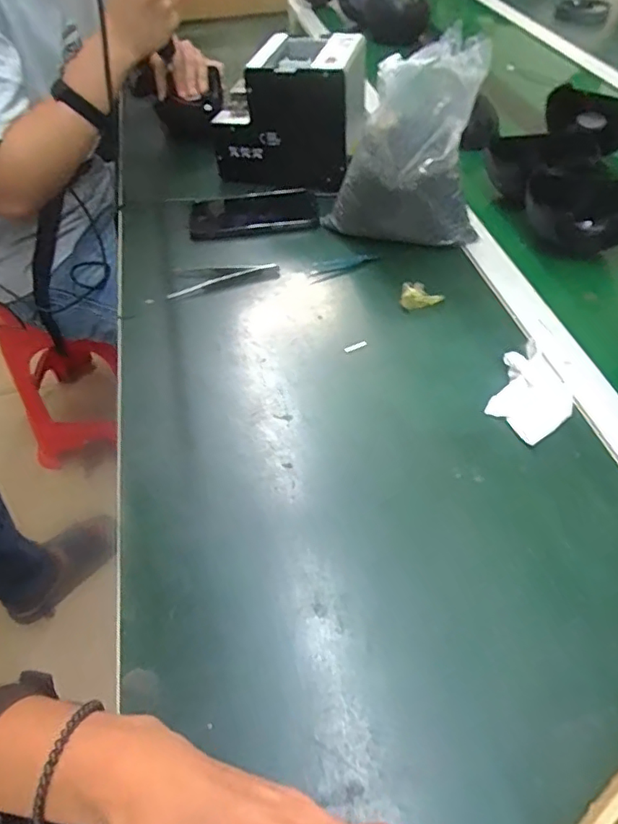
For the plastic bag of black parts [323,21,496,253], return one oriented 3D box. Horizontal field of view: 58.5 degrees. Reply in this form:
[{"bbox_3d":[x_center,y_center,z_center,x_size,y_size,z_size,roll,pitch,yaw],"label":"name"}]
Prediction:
[{"bbox_3d":[0.108,-0.271,0.584,0.154,0.198,0.080,-8,51,-7],"label":"plastic bag of black parts"}]

